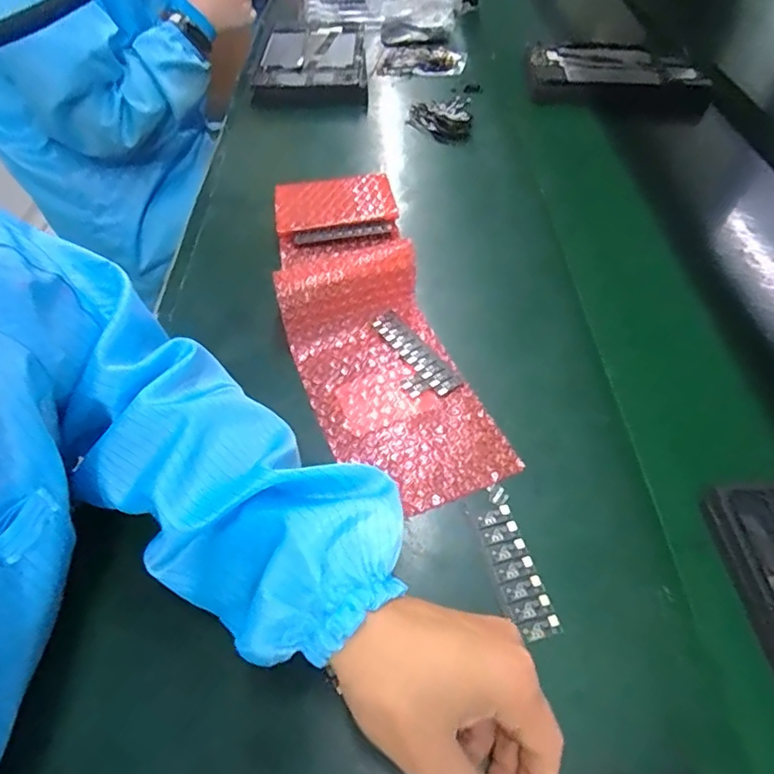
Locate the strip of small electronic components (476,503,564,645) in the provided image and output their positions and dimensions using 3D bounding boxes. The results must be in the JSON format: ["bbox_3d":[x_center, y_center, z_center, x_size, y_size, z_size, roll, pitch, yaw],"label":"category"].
[{"bbox_3d":[0.080,0.114,0.326,0.025,0.007,0.079,-11,53,-9],"label":"strip of small electronic components"}]

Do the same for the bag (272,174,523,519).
[{"bbox_3d":[-0.023,-0.077,0.457,0.135,0.052,0.382,-13,54,-11],"label":"bag"}]

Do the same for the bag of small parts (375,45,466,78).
[{"bbox_3d":[0.058,-0.517,0.828,0.129,0.012,0.103,7,52,4],"label":"bag of small parts"}]

